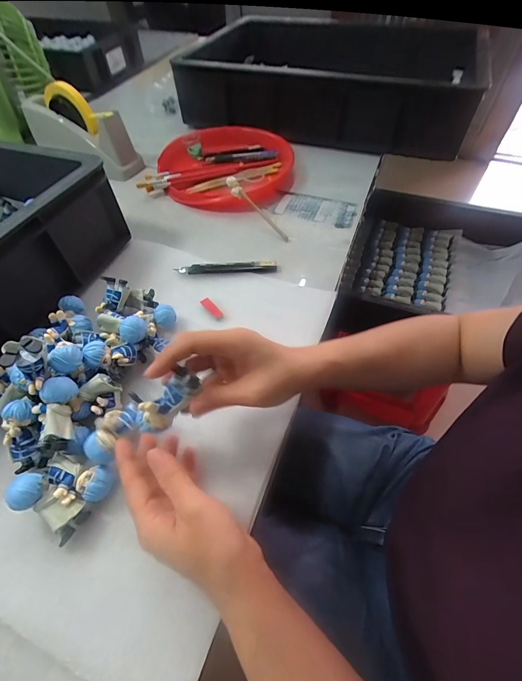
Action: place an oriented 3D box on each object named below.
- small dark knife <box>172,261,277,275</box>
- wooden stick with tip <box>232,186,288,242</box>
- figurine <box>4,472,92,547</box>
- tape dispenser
[{"bbox_3d":[-0.047,-0.100,0.445,0.136,0.014,0.016,-2,55,-4],"label":"small dark knife"},{"bbox_3d":[0.000,-0.199,0.506,0.018,0.014,0.120,-39,81,-26],"label":"wooden stick with tip"},{"bbox_3d":[-0.171,0.131,0.256,0.062,0.021,0.029,39,58,-8],"label":"figurine"},{"bbox_3d":[-0.349,-0.395,0.602,0.220,0.117,0.053,14,56,12],"label":"tape dispenser"}]

